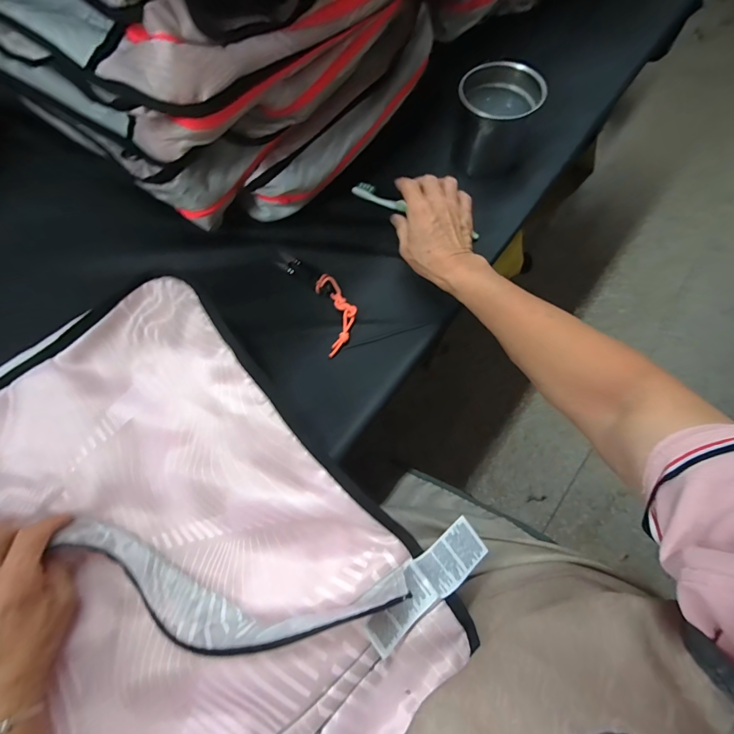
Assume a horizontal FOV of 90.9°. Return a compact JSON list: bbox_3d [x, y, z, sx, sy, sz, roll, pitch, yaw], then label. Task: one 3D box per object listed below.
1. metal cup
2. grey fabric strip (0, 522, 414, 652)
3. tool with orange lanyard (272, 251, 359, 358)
[{"bbox_3d":[0.171,-0.328,0.487,0.098,0.093,0.098,-1,70,2],"label":"metal cup"},{"bbox_3d":[-0.176,0.180,0.307,0.415,0.056,0.074,8,71,5],"label":"grey fabric strip"},{"bbox_3d":[-0.060,-0.093,0.454,0.052,0.017,0.157,-30,72,-8],"label":"tool with orange lanyard"}]

